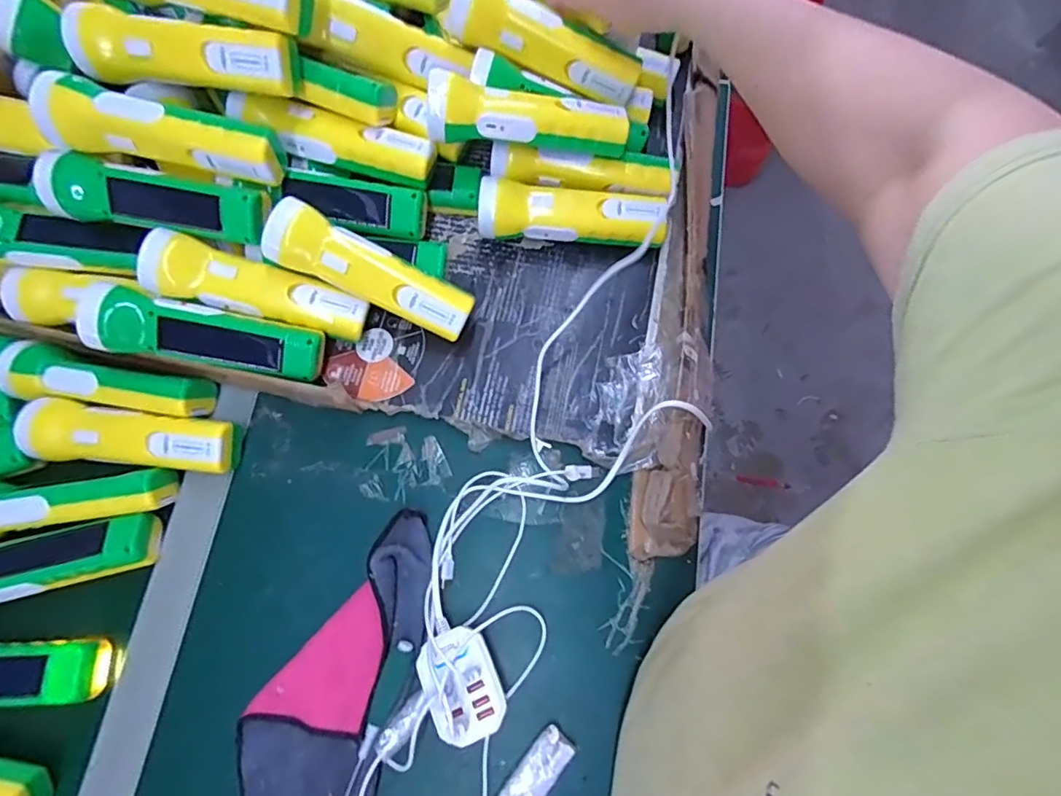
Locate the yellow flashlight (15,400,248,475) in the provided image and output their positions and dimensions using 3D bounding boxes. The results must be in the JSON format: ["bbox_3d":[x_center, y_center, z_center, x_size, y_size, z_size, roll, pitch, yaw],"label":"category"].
[{"bbox_3d":[-0.334,0.033,0.437,0.175,0.038,0.046,4,75,2],"label":"yellow flashlight"}]

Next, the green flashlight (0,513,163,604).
[{"bbox_3d":[-0.384,0.130,0.412,0.170,0.042,0.048,-15,75,-3],"label":"green flashlight"}]

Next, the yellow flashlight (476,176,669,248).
[{"bbox_3d":[0.037,-0.163,0.471,0.166,0.047,0.050,4,75,2],"label":"yellow flashlight"}]

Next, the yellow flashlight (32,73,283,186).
[{"bbox_3d":[-0.281,-0.198,0.396,0.173,0.051,0.048,15,75,5],"label":"yellow flashlight"}]

